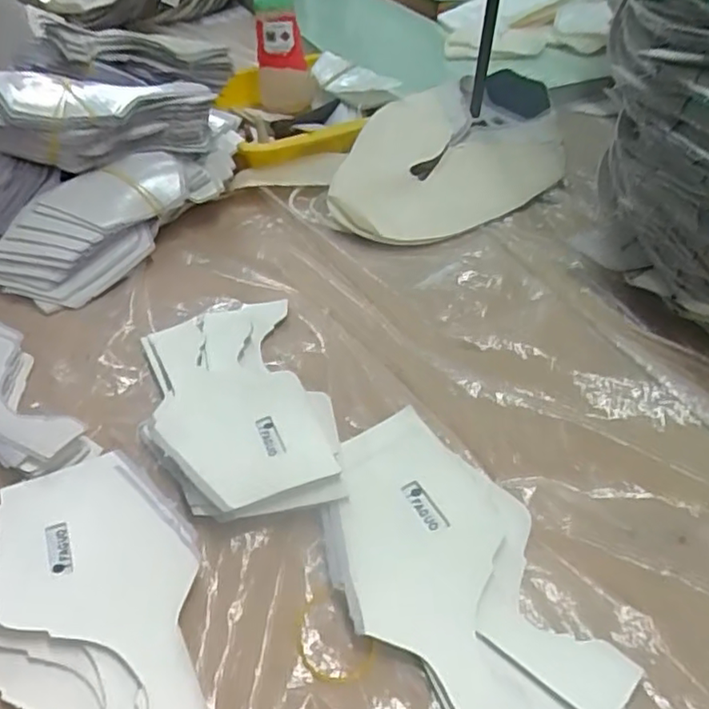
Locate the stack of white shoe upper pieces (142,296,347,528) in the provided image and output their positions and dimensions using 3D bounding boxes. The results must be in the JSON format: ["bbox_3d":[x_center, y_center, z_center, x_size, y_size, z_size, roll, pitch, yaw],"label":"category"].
[{"bbox_3d":[-0.083,0.023,0.438,0.113,0.016,0.208,-13,43,-7],"label":"stack of white shoe upper pieces"}]

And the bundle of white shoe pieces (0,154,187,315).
[{"bbox_3d":[-0.238,-0.120,0.592,0.105,0.057,0.188,22,50,27],"label":"bundle of white shoe pieces"}]

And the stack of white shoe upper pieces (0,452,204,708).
[{"bbox_3d":[-0.134,0.132,0.325,0.105,0.016,0.201,-15,43,-9],"label":"stack of white shoe upper pieces"}]

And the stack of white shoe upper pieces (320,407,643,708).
[{"bbox_3d":[0.050,0.115,0.330,0.102,0.009,0.208,-22,45,-17],"label":"stack of white shoe upper pieces"}]

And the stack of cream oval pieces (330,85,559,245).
[{"bbox_3d":[0.079,-0.191,0.630,0.213,0.056,0.176,-32,48,-25],"label":"stack of cream oval pieces"}]

